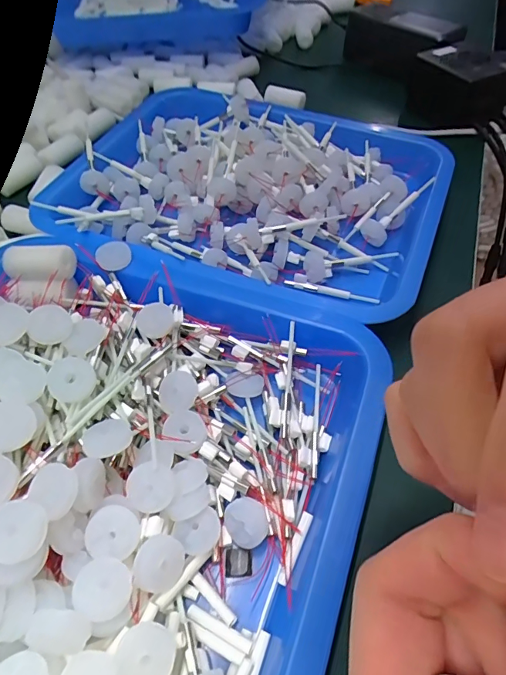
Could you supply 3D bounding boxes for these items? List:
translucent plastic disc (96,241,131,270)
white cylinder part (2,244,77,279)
[{"bbox_3d":[-0.088,-0.052,0.273,0.021,0.004,0.020,2,73,-8],"label":"translucent plastic disc"},{"bbox_3d":[-0.133,-0.046,0.268,0.042,0.017,0.018,3,52,2],"label":"white cylinder part"}]

